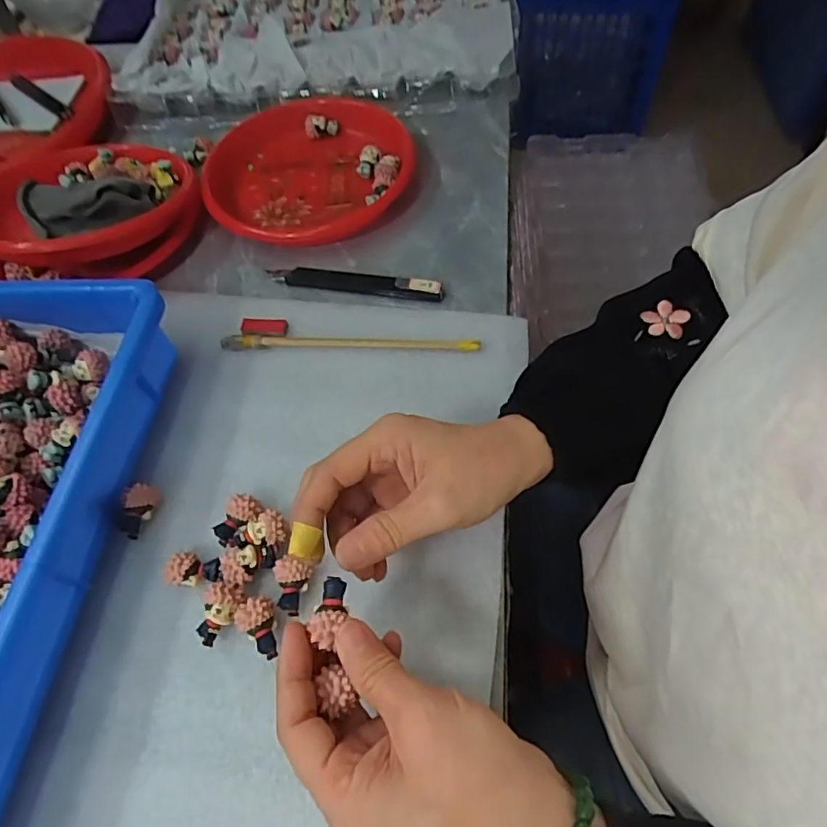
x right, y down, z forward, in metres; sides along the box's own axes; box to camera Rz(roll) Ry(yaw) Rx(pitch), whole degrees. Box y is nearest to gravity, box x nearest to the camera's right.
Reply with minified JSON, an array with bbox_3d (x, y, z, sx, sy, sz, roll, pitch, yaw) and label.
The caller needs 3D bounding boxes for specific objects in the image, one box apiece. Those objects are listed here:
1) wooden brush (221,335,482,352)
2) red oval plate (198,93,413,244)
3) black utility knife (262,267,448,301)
[{"bbox_3d":[-0.046,-0.049,0.389,0.181,0.008,0.010,2,59,4],"label":"wooden brush"},{"bbox_3d":[-0.089,-0.212,0.477,0.170,0.026,0.182,-2,59,2],"label":"red oval plate"},{"bbox_3d":[-0.046,-0.101,0.415,0.136,0.012,0.017,9,60,9],"label":"black utility knife"}]

